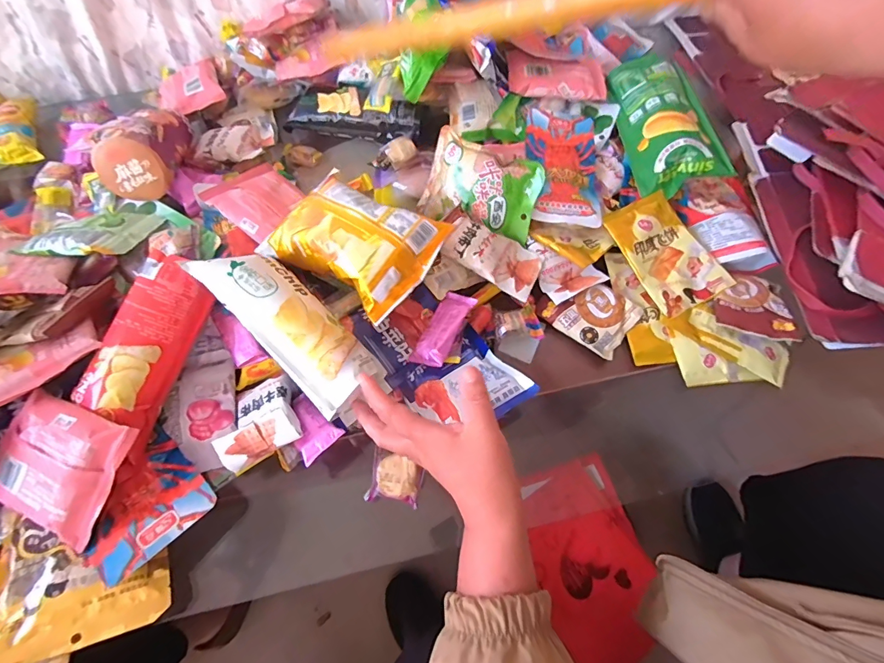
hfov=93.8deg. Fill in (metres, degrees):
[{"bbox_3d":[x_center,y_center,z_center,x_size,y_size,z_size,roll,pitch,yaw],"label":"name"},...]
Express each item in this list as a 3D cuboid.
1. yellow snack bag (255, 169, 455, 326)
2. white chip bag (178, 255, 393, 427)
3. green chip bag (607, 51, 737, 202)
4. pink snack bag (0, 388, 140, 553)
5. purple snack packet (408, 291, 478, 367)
[{"bbox_3d":[-0.096,-0.101,0.455,0.169,0.065,0.122,32,68,14],"label":"yellow snack bag"},{"bbox_3d":[-0.148,-0.007,0.404,0.205,0.038,0.071,43,71,7],"label":"white chip bag"},{"bbox_3d":[0.313,-0.294,0.586,0.106,0.065,0.216,-5,64,-2],"label":"green chip bag"},{"bbox_3d":[-0.356,0.117,0.374,0.130,0.020,0.104,19,82,13],"label":"pink snack bag"},{"bbox_3d":[0.002,-0.003,0.466,0.036,0.019,0.096,24,66,11],"label":"purple snack packet"}]

